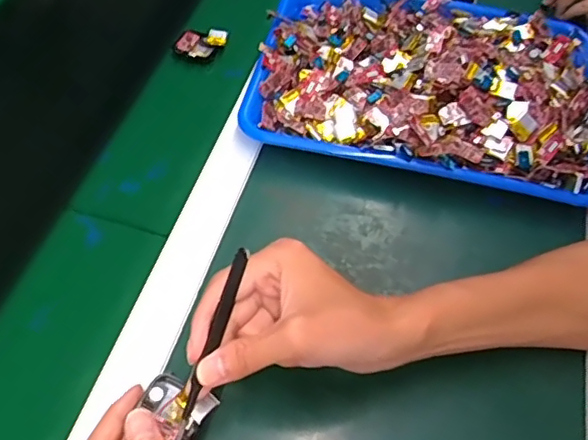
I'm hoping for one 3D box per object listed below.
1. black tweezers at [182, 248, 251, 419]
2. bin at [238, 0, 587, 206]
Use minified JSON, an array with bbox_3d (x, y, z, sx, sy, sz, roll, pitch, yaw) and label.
[{"bbox_3d":[-0.048,0.067,0.349,0.007,0.009,0.105,15,76,9],"label":"black tweezers"},{"bbox_3d":[0.132,-0.143,0.560,0.327,0.064,0.242,11,56,6],"label":"bin"}]

